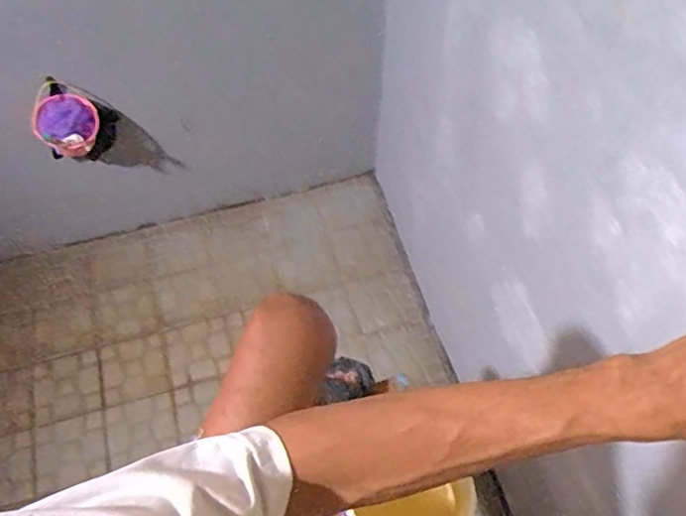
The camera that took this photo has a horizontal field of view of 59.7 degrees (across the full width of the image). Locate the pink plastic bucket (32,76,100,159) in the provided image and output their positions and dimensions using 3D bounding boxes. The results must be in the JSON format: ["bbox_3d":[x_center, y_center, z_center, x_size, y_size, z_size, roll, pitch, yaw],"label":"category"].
[{"bbox_3d":[-0.732,-0.362,1.589,0.154,0.156,0.120,-16,60,-10],"label":"pink plastic bucket"}]

